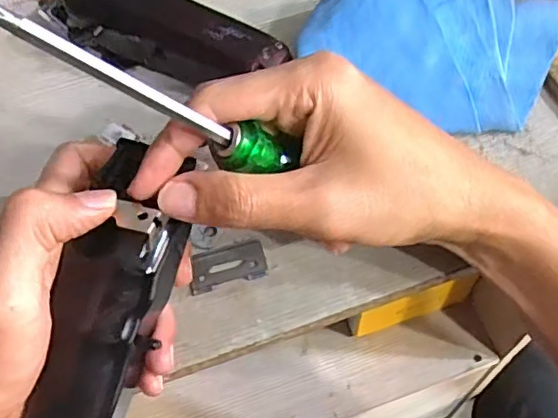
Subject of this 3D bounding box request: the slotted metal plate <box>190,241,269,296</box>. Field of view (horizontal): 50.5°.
[{"bbox_3d":[-0.027,0.030,0.312,0.040,0.004,0.022,-16,58,-5],"label":"slotted metal plate"}]

